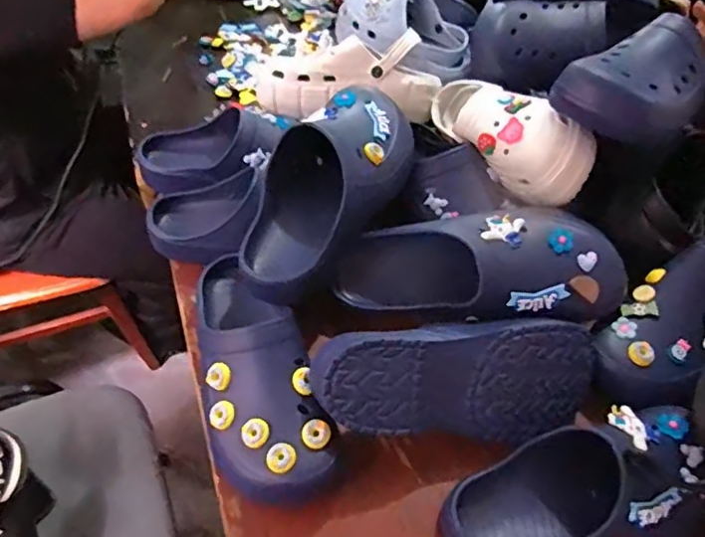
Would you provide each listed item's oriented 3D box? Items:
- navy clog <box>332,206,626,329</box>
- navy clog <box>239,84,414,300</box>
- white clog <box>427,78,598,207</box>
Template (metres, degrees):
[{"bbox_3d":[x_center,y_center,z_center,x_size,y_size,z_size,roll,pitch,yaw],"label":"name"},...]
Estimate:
[{"bbox_3d":[0.127,0.007,0.595,0.297,0.093,0.139,-1,51,12],"label":"navy clog"},{"bbox_3d":[-0.020,-0.092,0.640,0.120,0.122,0.274,26,87,23],"label":"navy clog"},{"bbox_3d":[0.192,-0.159,0.681,0.084,0.085,0.199,-31,59,-24],"label":"white clog"}]

